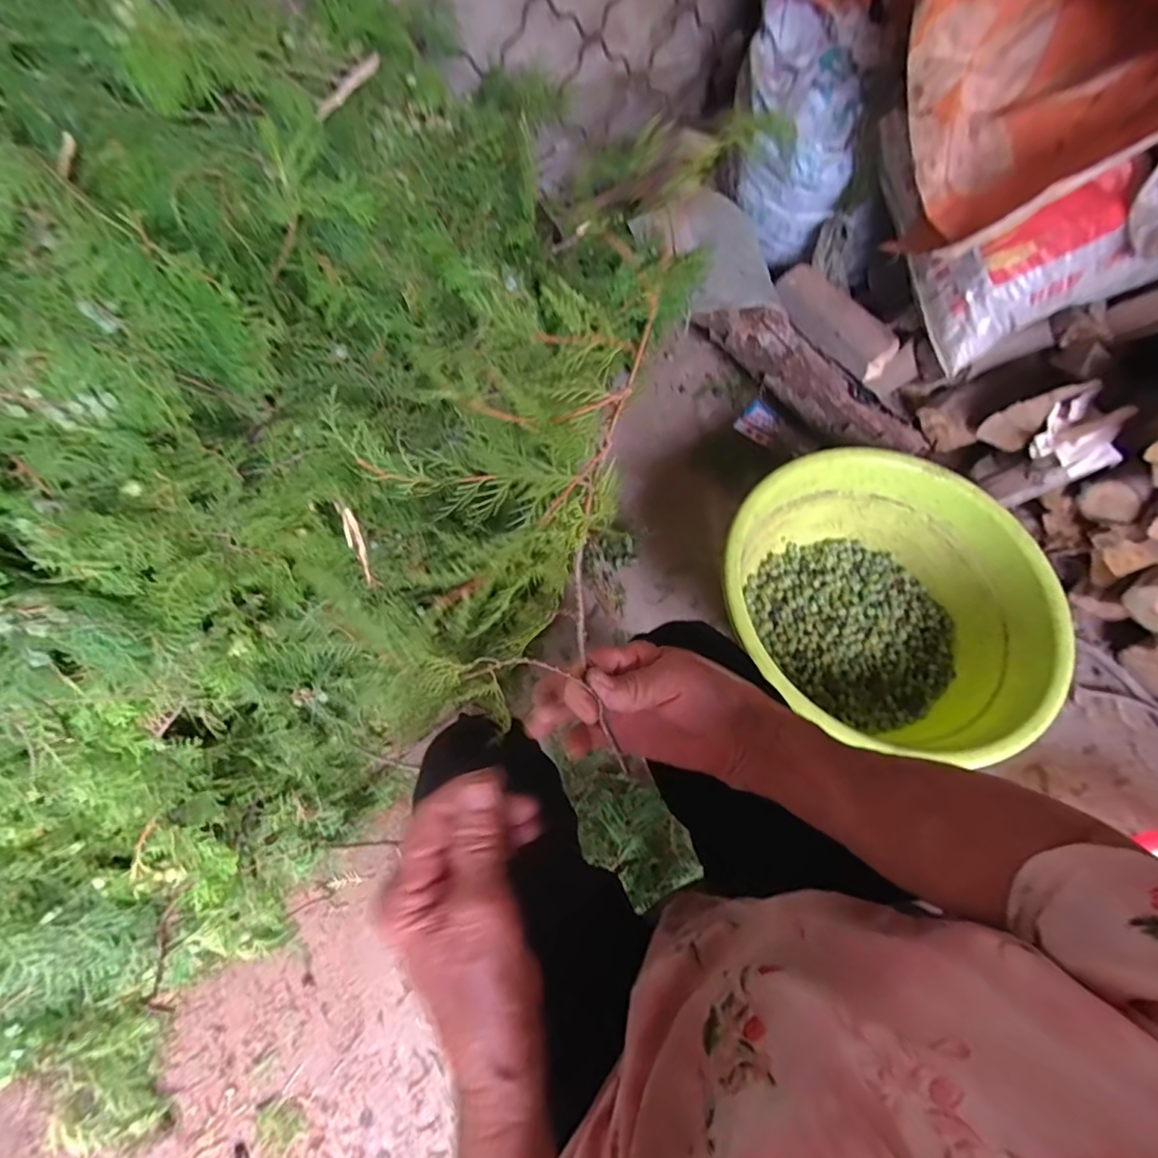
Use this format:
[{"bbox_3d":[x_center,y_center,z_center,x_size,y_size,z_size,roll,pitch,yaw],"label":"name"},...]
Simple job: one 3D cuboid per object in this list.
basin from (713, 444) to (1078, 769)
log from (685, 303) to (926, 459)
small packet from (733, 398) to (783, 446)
[{"bbox_3d":[0.422,0.039,0.810,0.423,0.201,0.408,1,64,-2],"label":"basin"},{"bbox_3d":[0.419,-0.378,1.008,0.092,0.093,0.478,-31,69,-16],"label":"log"},{"bbox_3d":[0.365,-0.314,1.092,0.084,0.027,0.073,39,69,15],"label":"small packet"}]

